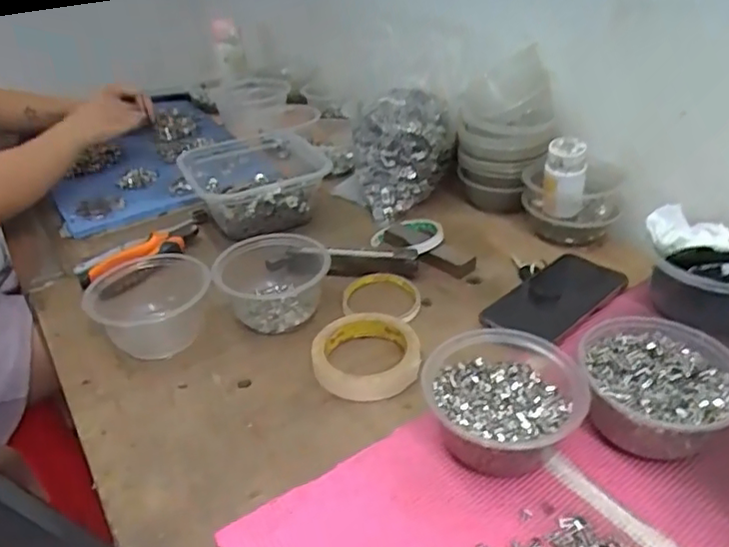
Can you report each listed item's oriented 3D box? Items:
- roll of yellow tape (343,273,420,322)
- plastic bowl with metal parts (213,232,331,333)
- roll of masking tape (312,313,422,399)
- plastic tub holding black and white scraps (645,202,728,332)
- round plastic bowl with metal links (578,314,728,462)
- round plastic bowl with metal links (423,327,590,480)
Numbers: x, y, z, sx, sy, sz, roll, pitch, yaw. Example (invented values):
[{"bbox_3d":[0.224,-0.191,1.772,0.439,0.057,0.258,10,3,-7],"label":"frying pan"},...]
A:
[{"bbox_3d":[0.019,0.021,0.633,0.080,0.010,0.080,-4,35,3],"label":"roll of yellow tape"},{"bbox_3d":[-0.093,0.003,0.616,0.109,0.054,0.104,-4,35,3],"label":"plastic bowl with metal parts"},{"bbox_3d":[0.002,0.072,0.549,0.094,0.022,0.100,-2,34,1],"label":"roll of masking tape"},{"bbox_3d":[0.320,-0.004,0.556,0.083,0.078,0.108,-25,40,-29],"label":"plastic tub holding black and white scraps"},{"bbox_3d":[0.224,0.087,0.454,0.110,0.055,0.116,-2,34,1],"label":"round plastic bowl with metal links"},{"bbox_3d":[0.106,0.100,0.448,0.112,0.055,0.113,-2,34,1],"label":"round plastic bowl with metal links"}]

